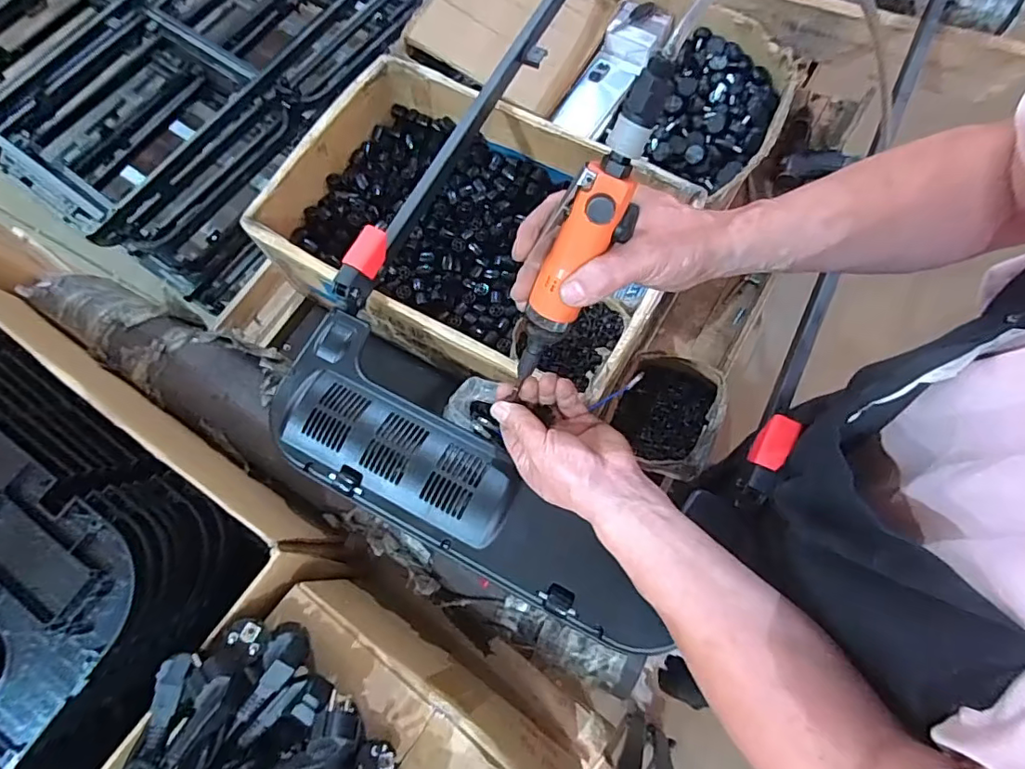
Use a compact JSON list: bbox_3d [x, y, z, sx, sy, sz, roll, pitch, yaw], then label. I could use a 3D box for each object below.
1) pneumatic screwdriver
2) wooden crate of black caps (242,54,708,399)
[{"bbox_3d":[0.051,-0.104,0.399,0.040,0.243,0.029,33,37,12],"label":"pneumatic screwdriver"},{"bbox_3d":[-0.060,-0.207,0.766,0.519,0.143,0.359,32,76,11],"label":"wooden crate of black caps"}]

